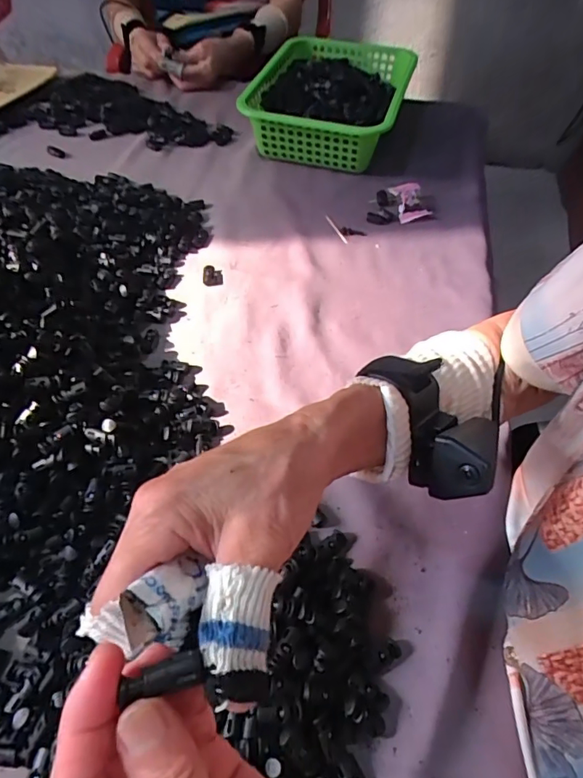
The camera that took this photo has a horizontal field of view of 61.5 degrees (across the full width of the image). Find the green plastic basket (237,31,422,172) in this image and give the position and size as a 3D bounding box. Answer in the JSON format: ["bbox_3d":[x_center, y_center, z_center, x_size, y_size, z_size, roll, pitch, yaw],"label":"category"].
[{"bbox_3d":[0.065,-0.460,0.787,0.215,0.087,0.313,12,53,8],"label":"green plastic basket"}]

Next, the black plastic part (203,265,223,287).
[{"bbox_3d":[-0.093,-0.133,0.579,0.024,0.007,0.033,-3,53,-6],"label":"black plastic part"}]

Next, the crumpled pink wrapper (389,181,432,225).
[{"bbox_3d":[0.164,-0.258,0.673,0.045,0.023,0.064,-9,53,-7],"label":"crumpled pink wrapper"}]

